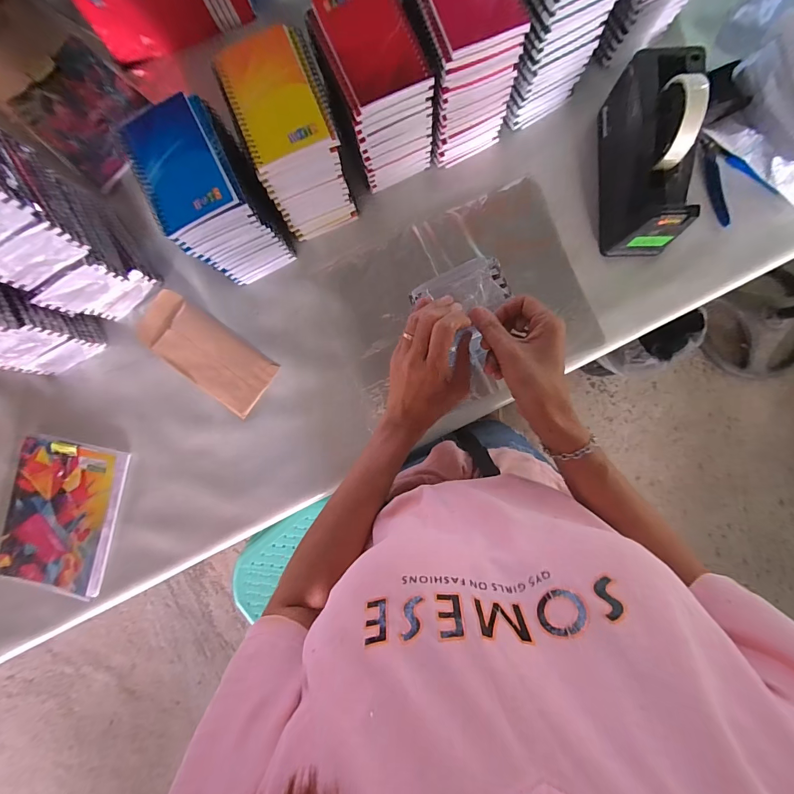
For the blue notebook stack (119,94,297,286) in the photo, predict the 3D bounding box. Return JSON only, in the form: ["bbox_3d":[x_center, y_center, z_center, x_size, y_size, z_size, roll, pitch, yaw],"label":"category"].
[{"bbox_3d":[-0.215,-0.238,0.443,0.100,0.145,0.136,-27,88,2],"label":"blue notebook stack"}]

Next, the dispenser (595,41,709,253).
[{"bbox_3d":[0.304,-0.289,0.433,0.074,0.115,0.202,-3,89,3],"label":"dispenser"}]

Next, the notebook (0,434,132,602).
[{"bbox_3d":[-0.467,0.164,0.509,0.146,0.026,0.204,12,90,3],"label":"notebook"}]

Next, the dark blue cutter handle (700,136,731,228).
[{"bbox_3d":[0.423,-0.286,0.481,0.014,0.007,0.122,-13,89,3],"label":"dark blue cutter handle"}]

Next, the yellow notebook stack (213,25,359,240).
[{"bbox_3d":[-0.120,-0.301,0.438,0.095,0.144,0.137,-19,88,3],"label":"yellow notebook stack"}]

